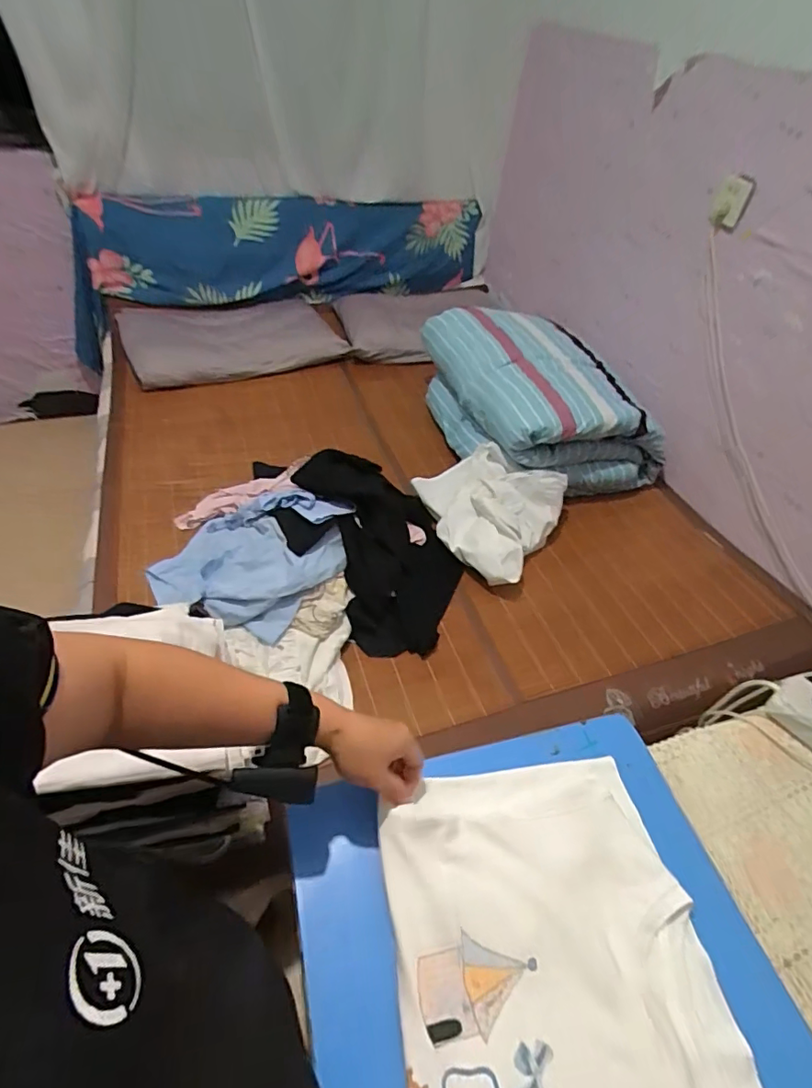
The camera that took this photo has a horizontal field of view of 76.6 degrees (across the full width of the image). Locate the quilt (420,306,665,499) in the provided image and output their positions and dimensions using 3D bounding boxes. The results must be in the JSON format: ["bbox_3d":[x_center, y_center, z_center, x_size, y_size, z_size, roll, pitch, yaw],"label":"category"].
[{"bbox_3d":[0.347,-0.429,1.485,0.459,0.271,0.677,-16,50,-21],"label":"quilt"}]

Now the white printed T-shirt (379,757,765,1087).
[{"bbox_3d":[0.137,0.404,0.388,0.266,0.030,0.448,-4,49,-9],"label":"white printed T-shirt"}]

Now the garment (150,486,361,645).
[{"bbox_3d":[-0.329,0.028,1.070,0.385,0.196,0.267,19,50,11],"label":"garment"}]

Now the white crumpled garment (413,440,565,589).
[{"bbox_3d":[0.176,-0.088,1.264,0.350,0.127,0.319,30,53,19],"label":"white crumpled garment"}]

